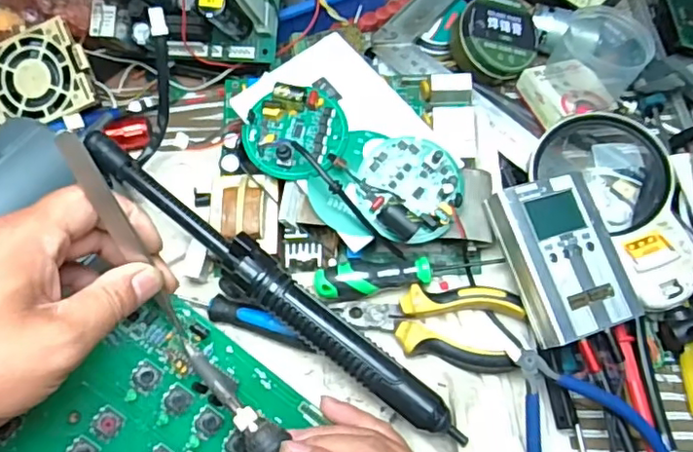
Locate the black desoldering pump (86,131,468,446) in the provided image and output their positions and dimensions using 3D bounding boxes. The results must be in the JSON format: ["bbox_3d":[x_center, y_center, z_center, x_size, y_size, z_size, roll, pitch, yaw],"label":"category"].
[{"bbox_3d":[-0.053,0.036,0.382,0.298,0.031,0.031,36,72,13],"label":"black desoldering pump"}]

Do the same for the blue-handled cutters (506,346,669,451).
[{"bbox_3d":[0.136,0.121,0.364,0.081,0.025,0.107,-31,72,-12],"label":"blue-handled cutters"}]

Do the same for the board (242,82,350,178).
[{"bbox_3d":[-0.035,-0.066,0.403,0.070,0.018,0.062,-6,69,-3],"label":"board"}]

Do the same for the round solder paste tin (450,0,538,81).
[{"bbox_3d":[0.119,-0.150,0.477,0.065,0.031,0.065,3,81,-18],"label":"round solder paste tin"}]

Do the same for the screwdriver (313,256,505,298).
[{"bbox_3d":[0.042,0.032,0.399,0.126,0.016,0.020,-4,69,-2],"label":"screwdriver"}]

